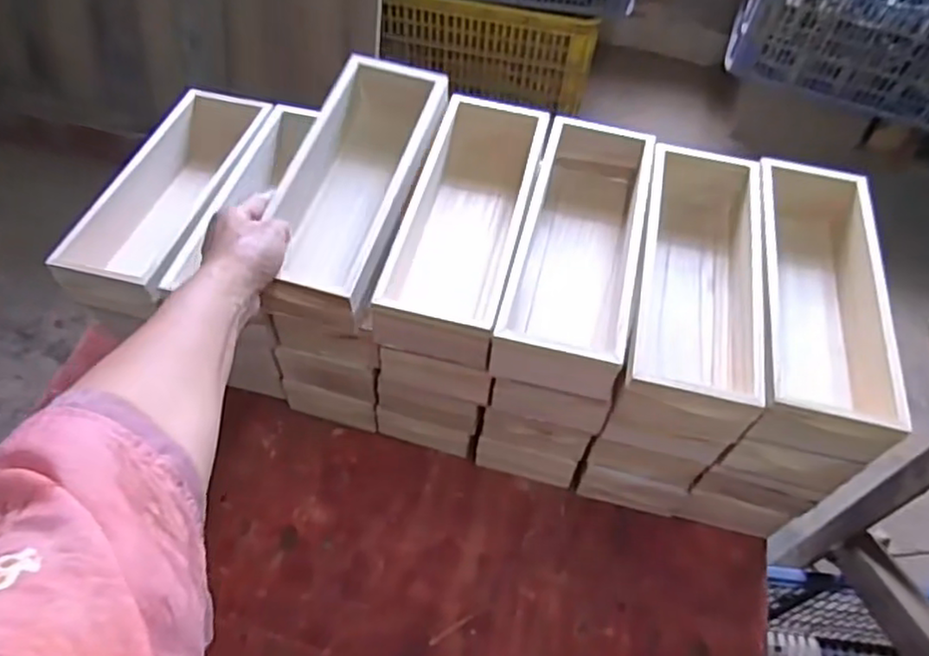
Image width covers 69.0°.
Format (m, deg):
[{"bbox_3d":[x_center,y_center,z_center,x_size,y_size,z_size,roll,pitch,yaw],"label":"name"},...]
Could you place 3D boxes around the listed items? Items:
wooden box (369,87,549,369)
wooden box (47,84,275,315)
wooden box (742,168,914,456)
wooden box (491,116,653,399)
[{"bbox_3d":[0.005,-0.104,0.641,0.106,0.065,0.299,12,55,6],"label":"wooden box"},{"bbox_3d":[-0.308,-0.134,0.732,0.109,0.082,0.279,13,55,6],"label":"wooden box"},{"bbox_3d":[0.312,-0.026,0.605,0.105,0.070,0.280,11,55,5],"label":"wooden box"},{"bbox_3d":[0.105,-0.074,0.623,0.102,0.063,0.273,13,55,6],"label":"wooden box"}]

